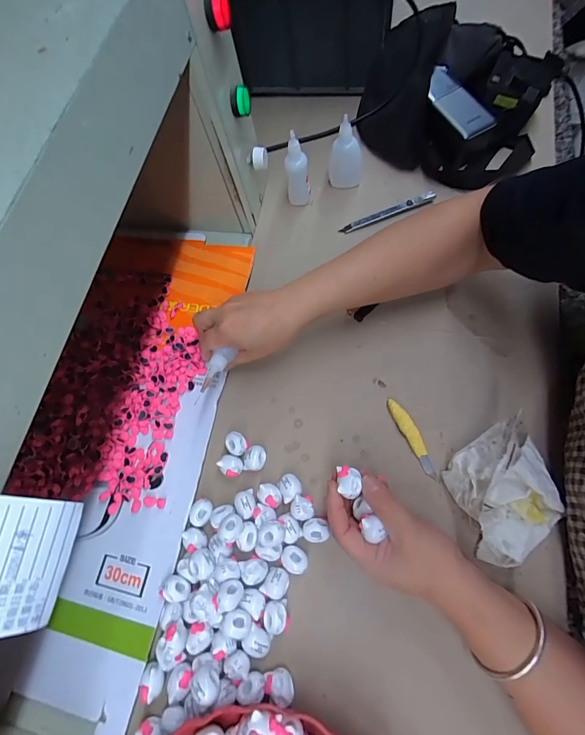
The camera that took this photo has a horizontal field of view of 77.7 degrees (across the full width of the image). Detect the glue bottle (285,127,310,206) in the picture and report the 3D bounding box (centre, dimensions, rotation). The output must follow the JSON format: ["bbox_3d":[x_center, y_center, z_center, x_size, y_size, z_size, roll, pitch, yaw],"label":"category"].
[{"bbox_3d":[0.007,-0.254,0.474,0.030,0.085,0.024,-2,68,6],"label":"glue bottle"}]

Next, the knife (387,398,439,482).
[{"bbox_3d":[0.124,0.072,0.372,0.014,0.011,0.088,-26,67,-3],"label":"knife"}]

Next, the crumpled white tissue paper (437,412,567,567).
[{"bbox_3d":[0.192,0.109,0.330,0.086,0.055,0.110,-16,69,-2],"label":"crumpled white tissue paper"}]

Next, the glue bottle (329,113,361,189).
[{"bbox_3d":[0.071,-0.280,0.474,0.042,0.089,0.022,5,69,9],"label":"glue bottle"}]

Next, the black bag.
[{"bbox_3d":[0.226,-0.388,0.520,0.268,0.075,0.263,32,75,18],"label":"black bag"}]

